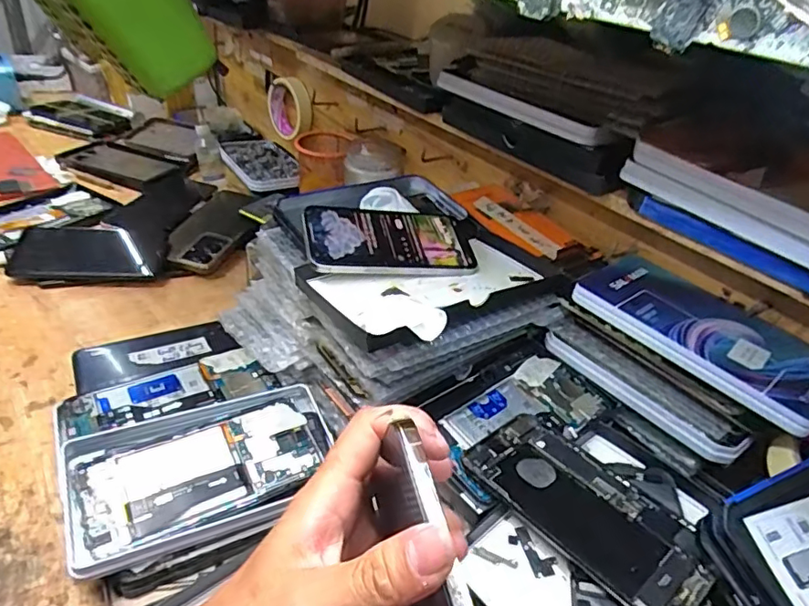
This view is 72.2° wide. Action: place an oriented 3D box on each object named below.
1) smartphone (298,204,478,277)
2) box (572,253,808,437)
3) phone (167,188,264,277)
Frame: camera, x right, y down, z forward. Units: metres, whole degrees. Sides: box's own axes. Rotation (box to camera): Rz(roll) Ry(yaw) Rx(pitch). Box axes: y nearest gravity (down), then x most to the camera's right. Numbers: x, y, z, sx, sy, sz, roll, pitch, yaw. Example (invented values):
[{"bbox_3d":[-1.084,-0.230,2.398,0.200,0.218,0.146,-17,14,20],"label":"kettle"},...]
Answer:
[{"bbox_3d":[-0.012,-0.053,0.477,0.142,0.009,0.072,1,54,-19],"label":"smartphone"},{"bbox_3d":[0.233,0.021,0.426,0.104,0.016,0.181,-20,44,-33],"label":"box"},{"bbox_3d":[-0.241,-0.096,0.715,0.093,0.019,0.168,15,45,10],"label":"phone"}]

